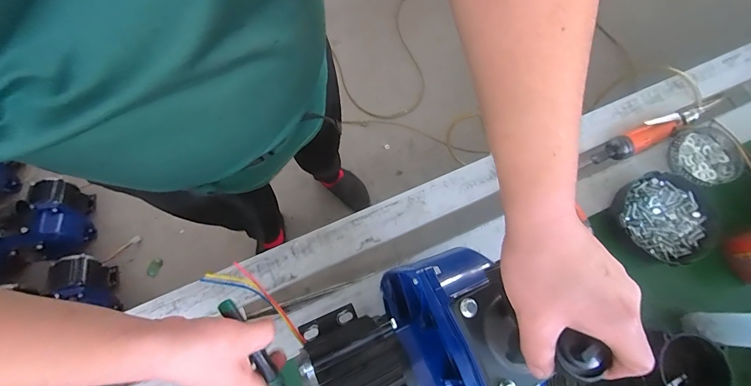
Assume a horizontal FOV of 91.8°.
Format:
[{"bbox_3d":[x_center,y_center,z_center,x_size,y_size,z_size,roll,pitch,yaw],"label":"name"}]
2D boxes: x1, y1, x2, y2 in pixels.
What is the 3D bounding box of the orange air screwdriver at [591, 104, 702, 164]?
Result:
[{"bbox_3d":[0.492,-0.110,0.637,0.232,0.040,0.042,-25,76,-8],"label":"orange air screwdriver"}]

